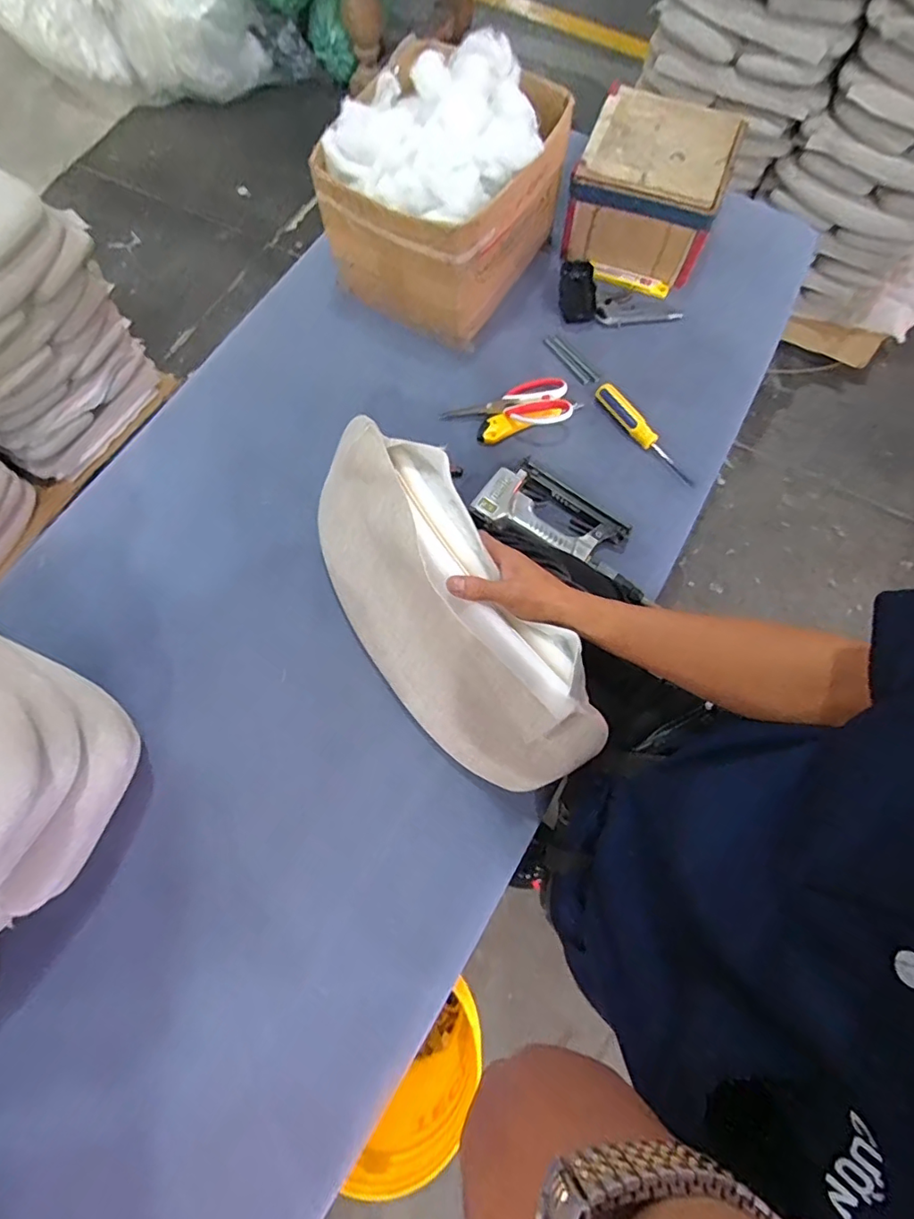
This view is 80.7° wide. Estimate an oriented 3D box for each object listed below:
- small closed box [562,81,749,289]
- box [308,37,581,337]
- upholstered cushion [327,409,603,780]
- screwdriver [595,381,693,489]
[{"bbox_3d":[0.303,-0.658,0.860,0.212,0.142,0.230,22,73,7],"label":"small closed box"},{"bbox_3d":[-0.019,-0.607,0.768,0.264,0.220,0.306,24,73,8],"label":"box"},{"bbox_3d":[-0.037,0.013,0.609,0.110,0.272,0.433,-22,70,-38],"label":"upholstered cushion"},{"bbox_3d":[0.271,-0.256,0.780,0.027,0.029,0.192,-35,75,-11],"label":"screwdriver"}]

